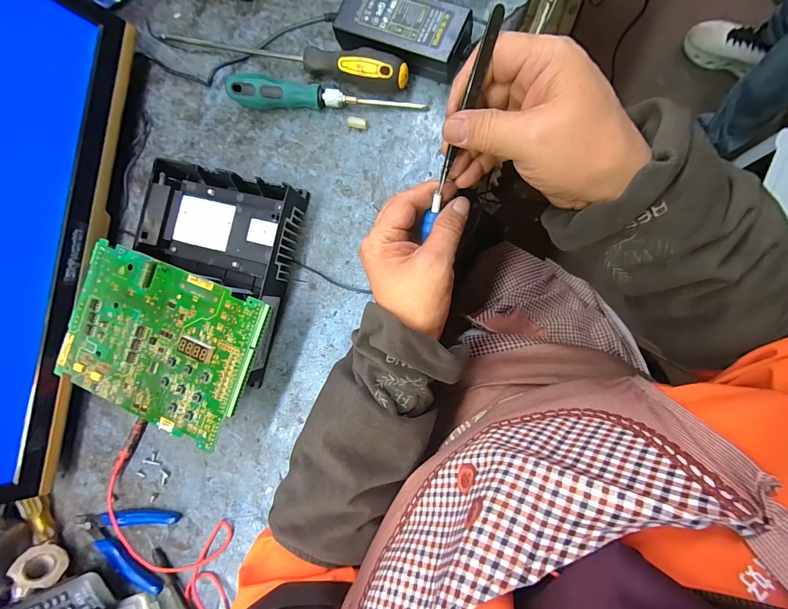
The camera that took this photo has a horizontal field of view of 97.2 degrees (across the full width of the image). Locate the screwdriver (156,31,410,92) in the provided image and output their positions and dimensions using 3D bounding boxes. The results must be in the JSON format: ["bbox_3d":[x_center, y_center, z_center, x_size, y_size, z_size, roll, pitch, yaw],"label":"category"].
[{"bbox_3d":[-0.128,-0.268,0.363,0.300,0.035,0.030,22,88,8],"label":"screwdriver"}]

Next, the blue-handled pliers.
[{"bbox_3d":[-0.294,0.250,0.372,0.117,0.011,0.079,13,87,8],"label":"blue-handled pliers"}]

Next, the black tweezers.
[{"bbox_3d":[0.049,-0.132,0.239,0.007,0.007,0.115,25,131,8],"label":"black tweezers"}]

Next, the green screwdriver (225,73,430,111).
[{"bbox_3d":[-0.070,-0.208,0.352,0.196,0.033,0.024,8,86,8],"label":"green screwdriver"}]

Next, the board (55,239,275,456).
[{"bbox_3d":[-0.221,0.034,0.320,0.194,0.019,0.138,20,88,8],"label":"board"}]

